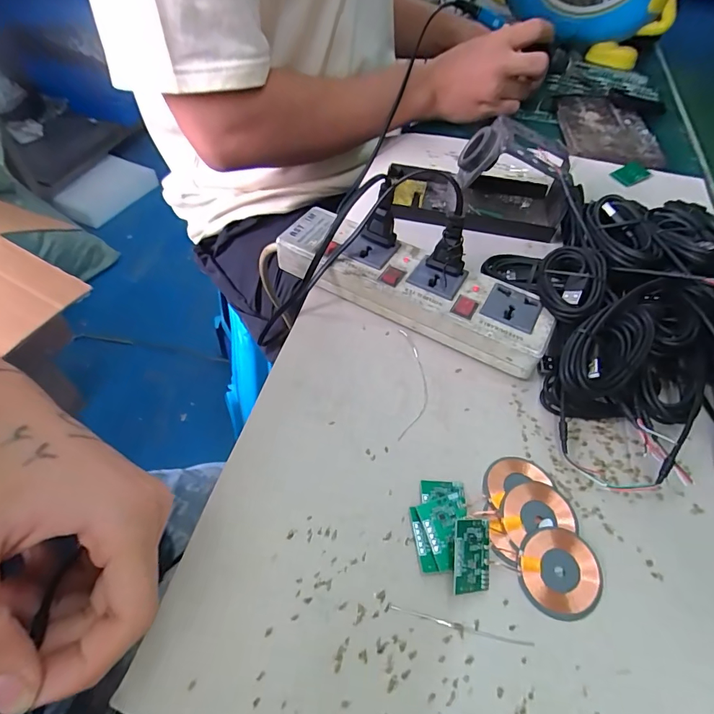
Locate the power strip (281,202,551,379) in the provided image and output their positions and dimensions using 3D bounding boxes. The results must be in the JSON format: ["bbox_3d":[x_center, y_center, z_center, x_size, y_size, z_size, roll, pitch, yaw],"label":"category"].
[{"bbox_3d":[0.039,-0.053,0.316,0.205,0.033,0.053,27,56,14],"label":"power strip"}]

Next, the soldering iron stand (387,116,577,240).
[{"bbox_3d":[0.109,-0.165,0.377,0.162,0.074,0.076,11,54,3],"label":"soldering iron stand"}]

